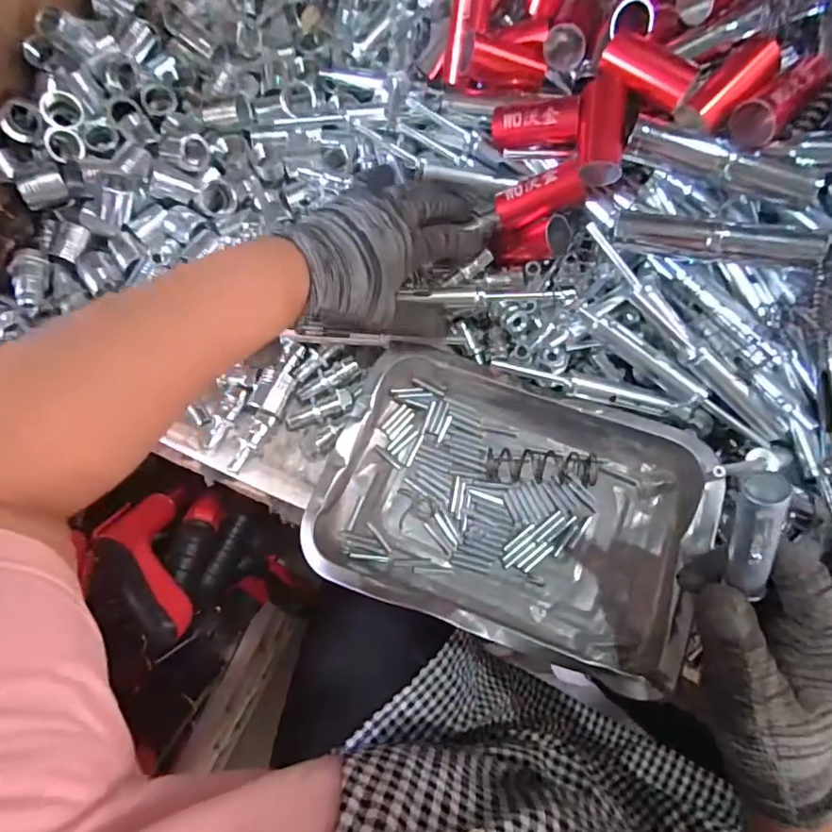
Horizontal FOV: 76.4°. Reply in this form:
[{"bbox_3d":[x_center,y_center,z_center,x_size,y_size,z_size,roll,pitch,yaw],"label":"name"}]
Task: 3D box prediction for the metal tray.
[{"bbox_3d":[0.063,0.058,0.373,0.248,0.052,0.181,19,76,7],"label":"metal tray"}]

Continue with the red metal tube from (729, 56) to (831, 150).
[{"bbox_3d":[0.249,-0.212,0.358,0.066,0.039,0.030,-39,77,-8],"label":"red metal tube"}]

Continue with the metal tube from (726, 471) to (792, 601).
[{"bbox_3d":[0.153,0.059,0.240,0.019,0.084,0.017,-25,40,-5],"label":"metal tube"}]

